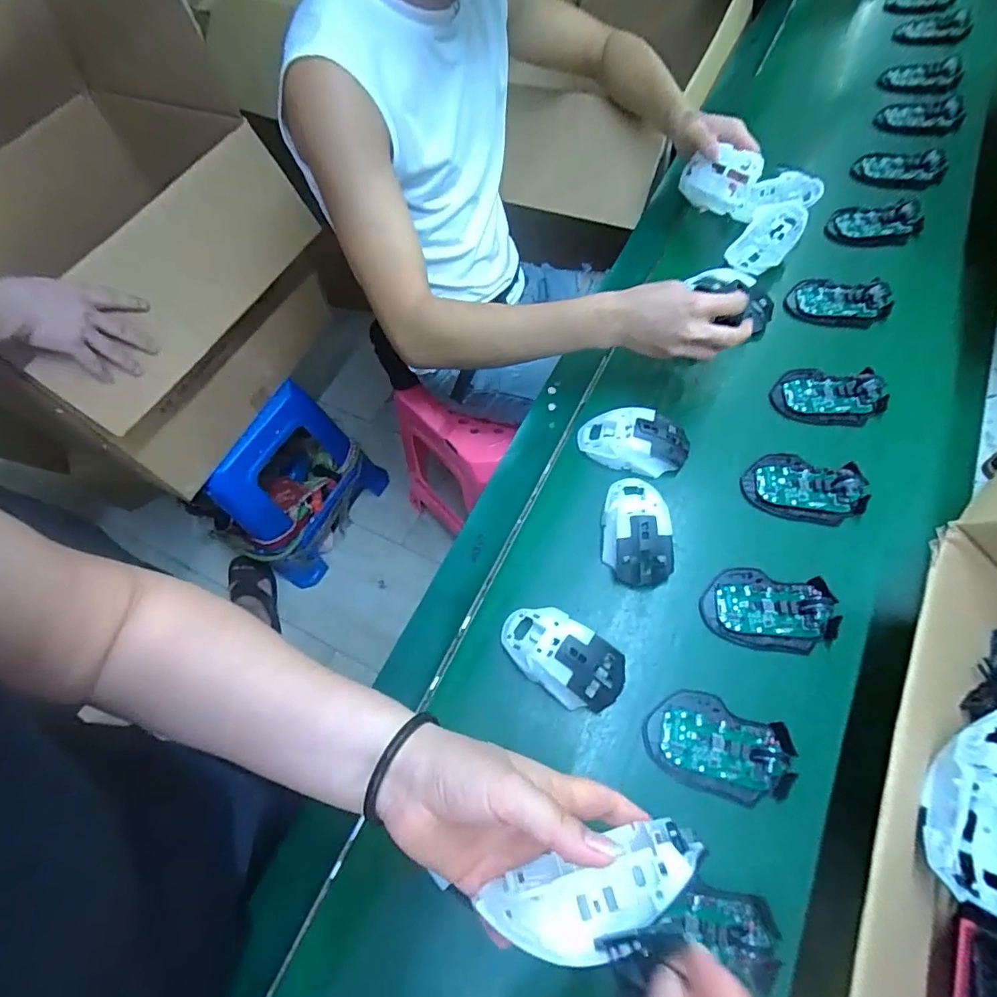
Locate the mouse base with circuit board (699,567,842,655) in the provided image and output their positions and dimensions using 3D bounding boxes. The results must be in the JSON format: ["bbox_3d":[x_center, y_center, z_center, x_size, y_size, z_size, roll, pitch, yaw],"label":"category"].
[{"bbox_3d":[0.252,0.103,0.486,0.115,0.019,0.074,10,64,10],"label":"mouse base with circuit board"}]

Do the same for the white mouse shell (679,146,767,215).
[{"bbox_3d":[0.266,-0.390,0.645,0.089,0.069,0.033,28,68,18],"label":"white mouse shell"}]

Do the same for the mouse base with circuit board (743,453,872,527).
[{"bbox_3d":[0.316,-0.013,0.540,0.116,0.017,0.068,15,65,13],"label":"mouse base with circuit board"}]

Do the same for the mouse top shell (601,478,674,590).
[{"bbox_3d":[0.137,0.029,0.526,0.062,0.032,0.113,-5,62,3],"label":"mouse top shell"}]

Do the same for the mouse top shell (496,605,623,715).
[{"bbox_3d":[0.056,0.141,0.475,0.115,0.033,0.063,30,69,19],"label":"mouse top shell"}]

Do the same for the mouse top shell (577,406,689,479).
[{"bbox_3d":[0.147,-0.064,0.568,0.114,0.027,0.066,9,63,10],"label":"mouse top shell"}]

